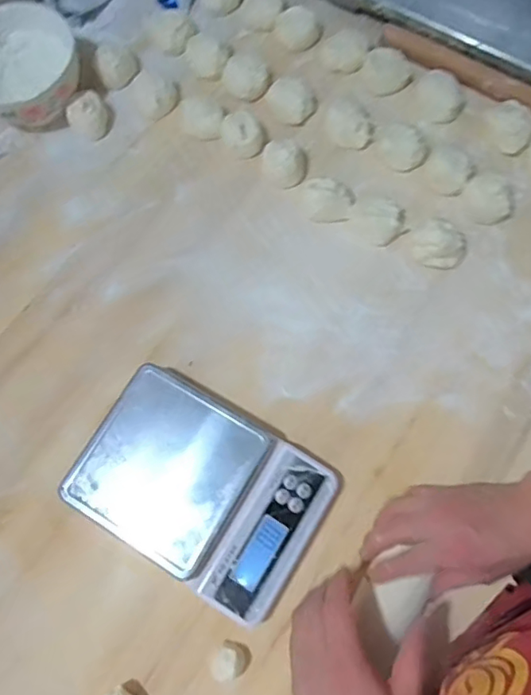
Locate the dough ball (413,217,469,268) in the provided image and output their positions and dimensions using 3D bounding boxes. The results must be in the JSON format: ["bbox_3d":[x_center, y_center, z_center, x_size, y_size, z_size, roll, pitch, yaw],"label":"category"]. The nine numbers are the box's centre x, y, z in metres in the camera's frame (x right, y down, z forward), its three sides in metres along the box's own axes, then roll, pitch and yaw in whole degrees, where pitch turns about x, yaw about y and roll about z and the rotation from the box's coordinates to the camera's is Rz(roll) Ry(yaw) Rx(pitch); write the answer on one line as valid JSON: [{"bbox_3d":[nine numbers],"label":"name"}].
[{"bbox_3d":[0.184,-0.111,0.574,0.054,0.035,0.051,0,73,1],"label":"dough ball"}]

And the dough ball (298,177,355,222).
[{"bbox_3d":[0.066,-0.159,0.593,0.059,0.023,0.045,1,73,2],"label":"dough ball"}]

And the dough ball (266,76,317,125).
[{"bbox_3d":[0.030,-0.285,0.637,0.052,0.029,0.044,33,77,11],"label":"dough ball"}]

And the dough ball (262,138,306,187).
[{"bbox_3d":[0.021,-0.204,0.607,0.048,0.026,0.054,0,73,2],"label":"dough ball"}]

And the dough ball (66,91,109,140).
[{"bbox_3d":[-0.205,-0.274,0.641,0.044,0.035,0.047,28,76,10],"label":"dough ball"}]

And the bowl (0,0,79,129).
[{"bbox_3d":[-0.280,-0.318,0.640,0.136,0.059,0.146,-38,76,-10],"label":"bowl"}]

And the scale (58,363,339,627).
[{"bbox_3d":[-0.060,0.130,0.513,0.218,0.040,0.148,30,76,10],"label":"scale"}]

